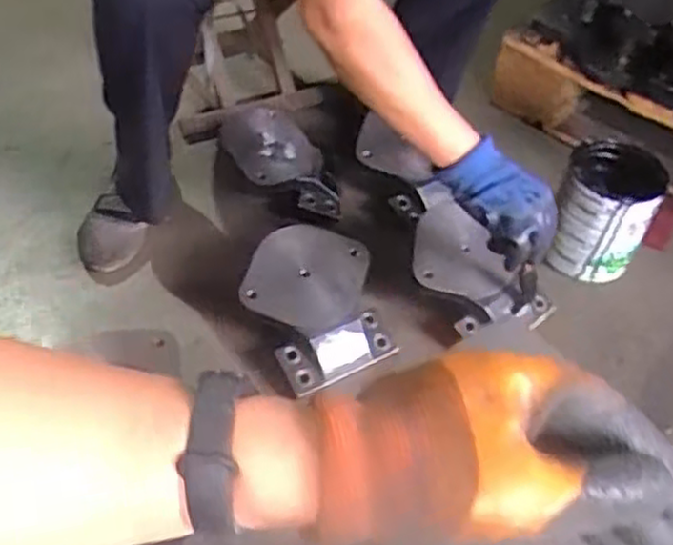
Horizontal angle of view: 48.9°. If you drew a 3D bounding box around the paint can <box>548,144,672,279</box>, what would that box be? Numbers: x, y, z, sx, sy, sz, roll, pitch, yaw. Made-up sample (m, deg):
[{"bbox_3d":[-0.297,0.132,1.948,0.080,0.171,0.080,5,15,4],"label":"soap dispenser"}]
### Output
[{"bbox_3d":[0.360,-0.080,1.001,0.116,0.148,0.116,2,48,-3],"label":"paint can"}]

